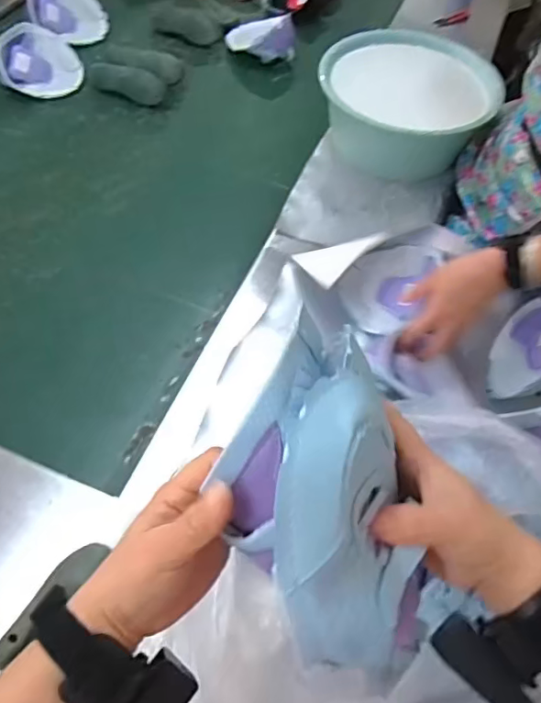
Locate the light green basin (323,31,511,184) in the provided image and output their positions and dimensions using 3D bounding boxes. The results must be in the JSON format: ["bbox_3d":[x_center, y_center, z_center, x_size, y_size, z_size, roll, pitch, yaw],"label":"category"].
[{"bbox_3d":[0.238,-0.438,0.975,0.284,0.123,0.275,2,58,-3],"label":"light green basin"}]

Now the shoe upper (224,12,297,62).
[{"bbox_3d":[-0.021,-0.654,1.149,0.144,0.080,0.071,6,57,0],"label":"shoe upper"}]

